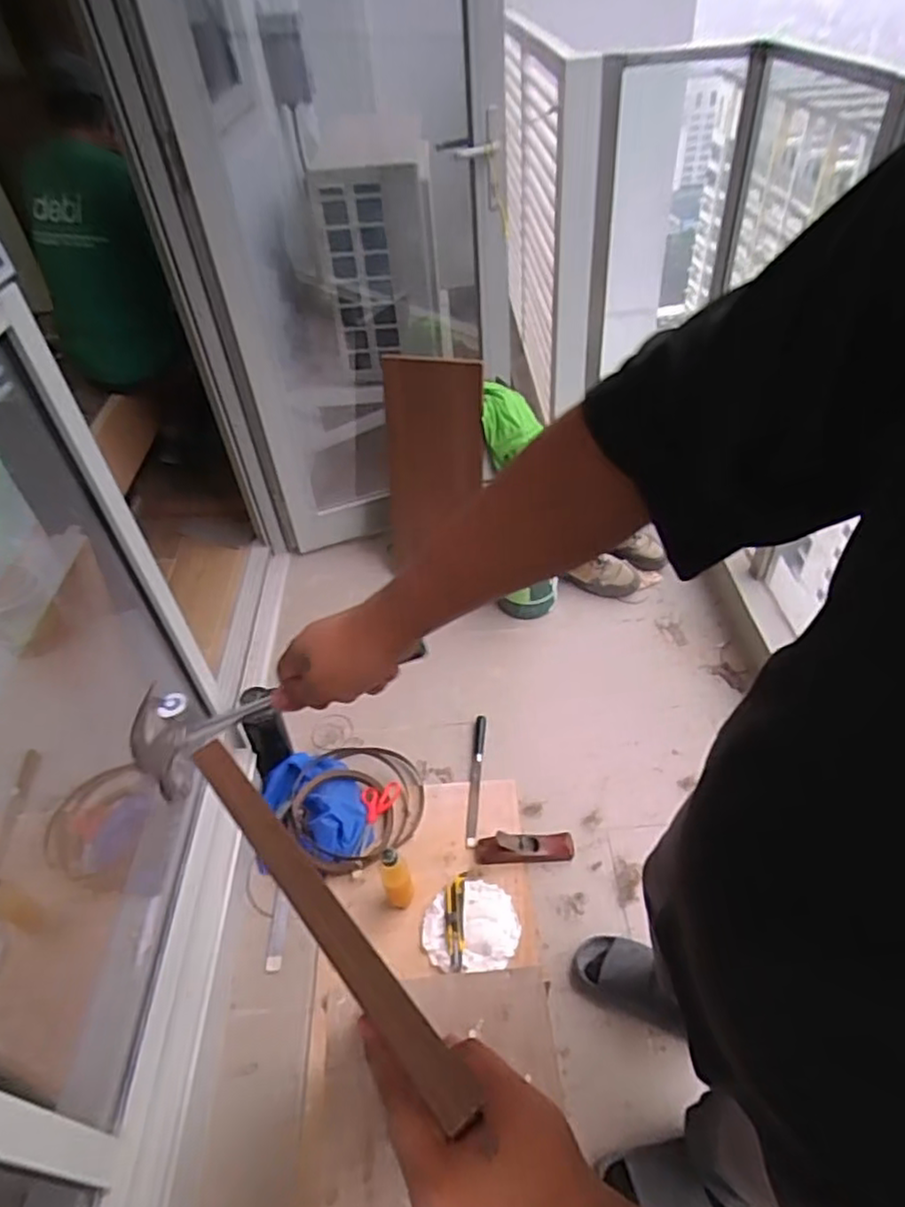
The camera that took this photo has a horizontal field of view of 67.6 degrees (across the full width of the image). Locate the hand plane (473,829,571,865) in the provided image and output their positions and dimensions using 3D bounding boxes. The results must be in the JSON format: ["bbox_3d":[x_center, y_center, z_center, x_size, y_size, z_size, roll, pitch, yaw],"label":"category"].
[{"bbox_3d":[0.150,0.503,1.406,0.204,0.048,0.057,-5,44,1],"label":"hand plane"}]

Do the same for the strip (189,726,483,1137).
[{"bbox_3d":[-0.080,0.170,0.394,0.025,0.011,0.269,-32,51,-26],"label":"strip"}]

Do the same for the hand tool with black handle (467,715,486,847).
[{"bbox_3d":[0.053,0.394,1.532,0.024,0.023,0.318,3,46,5],"label":"hand tool with black handle"}]

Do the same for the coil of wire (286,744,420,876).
[{"bbox_3d":[-0.212,0.437,1.491,0.268,0.041,0.306,34,56,30],"label":"coil of wire"}]

